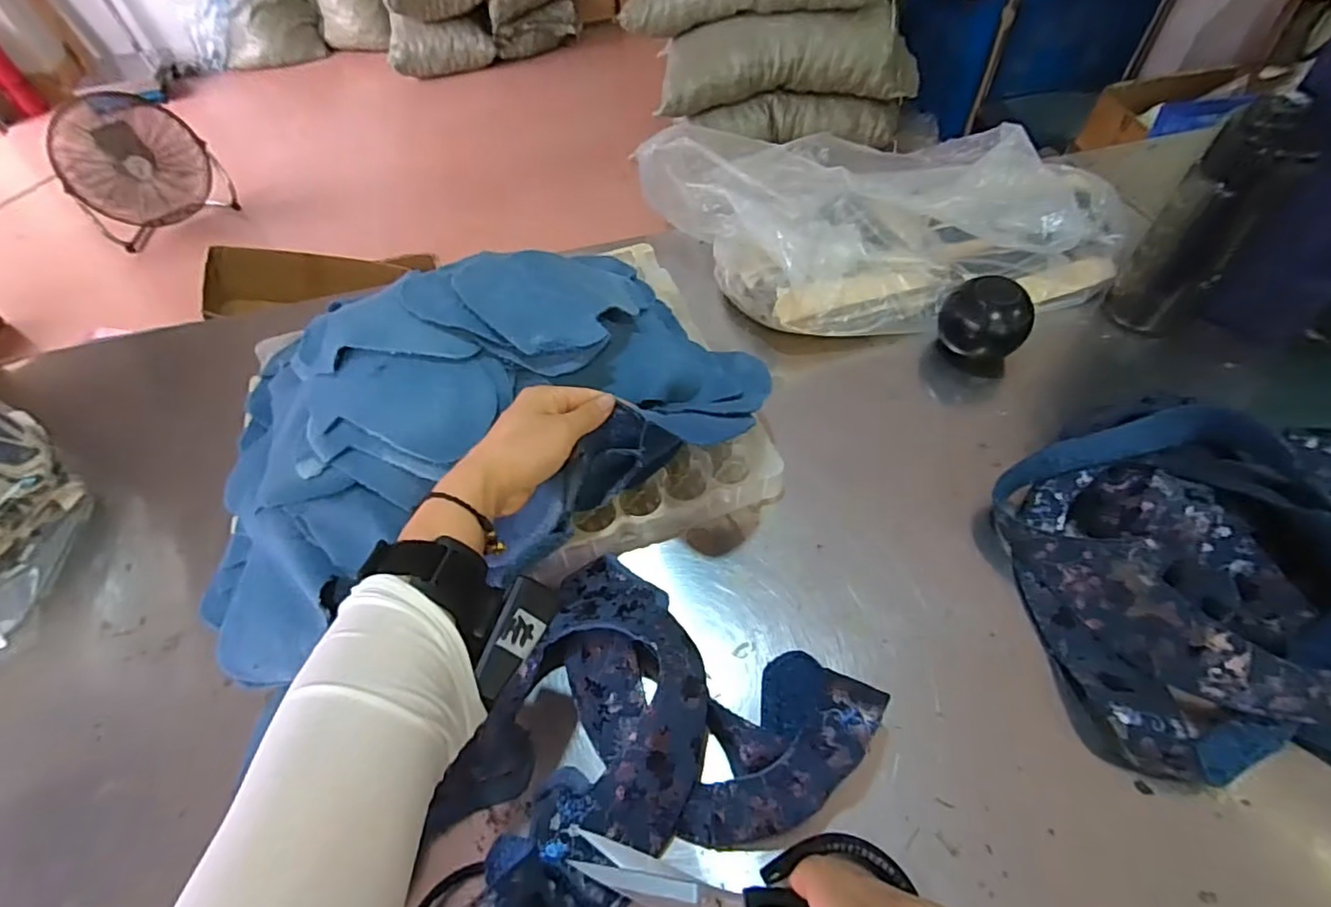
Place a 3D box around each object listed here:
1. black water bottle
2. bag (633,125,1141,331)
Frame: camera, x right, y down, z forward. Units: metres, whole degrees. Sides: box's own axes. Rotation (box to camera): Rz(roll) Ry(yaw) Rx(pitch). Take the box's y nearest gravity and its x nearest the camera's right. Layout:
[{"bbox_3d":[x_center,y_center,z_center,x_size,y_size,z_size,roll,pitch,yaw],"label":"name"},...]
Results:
[{"bbox_3d":[0.487,-0.199,0.538,0.074,0.208,0.070,37,63,27],"label":"black water bottle"},{"bbox_3d":[0.243,-0.278,0.655,0.514,0.107,0.302,-7,52,-1],"label":"bag"}]

